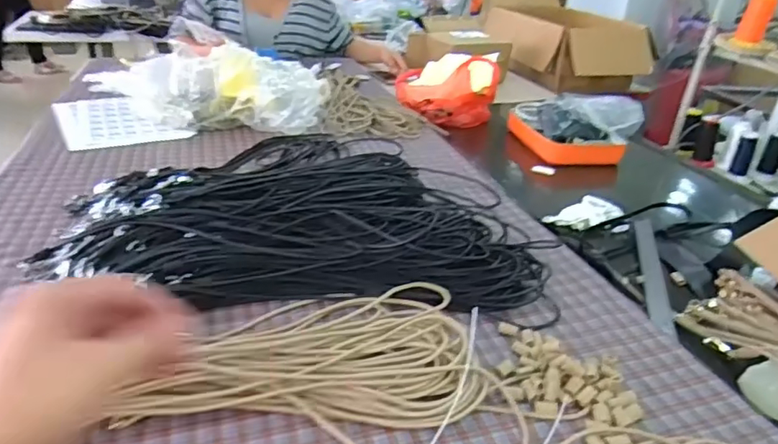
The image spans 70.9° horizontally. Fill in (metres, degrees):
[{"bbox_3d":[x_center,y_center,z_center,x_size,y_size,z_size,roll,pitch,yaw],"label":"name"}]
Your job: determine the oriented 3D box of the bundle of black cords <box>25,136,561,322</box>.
[{"bbox_3d":[-0.124,-0.040,0.815,0.640,0.052,0.535,2,28,-4],"label":"bundle of black cords"}]

